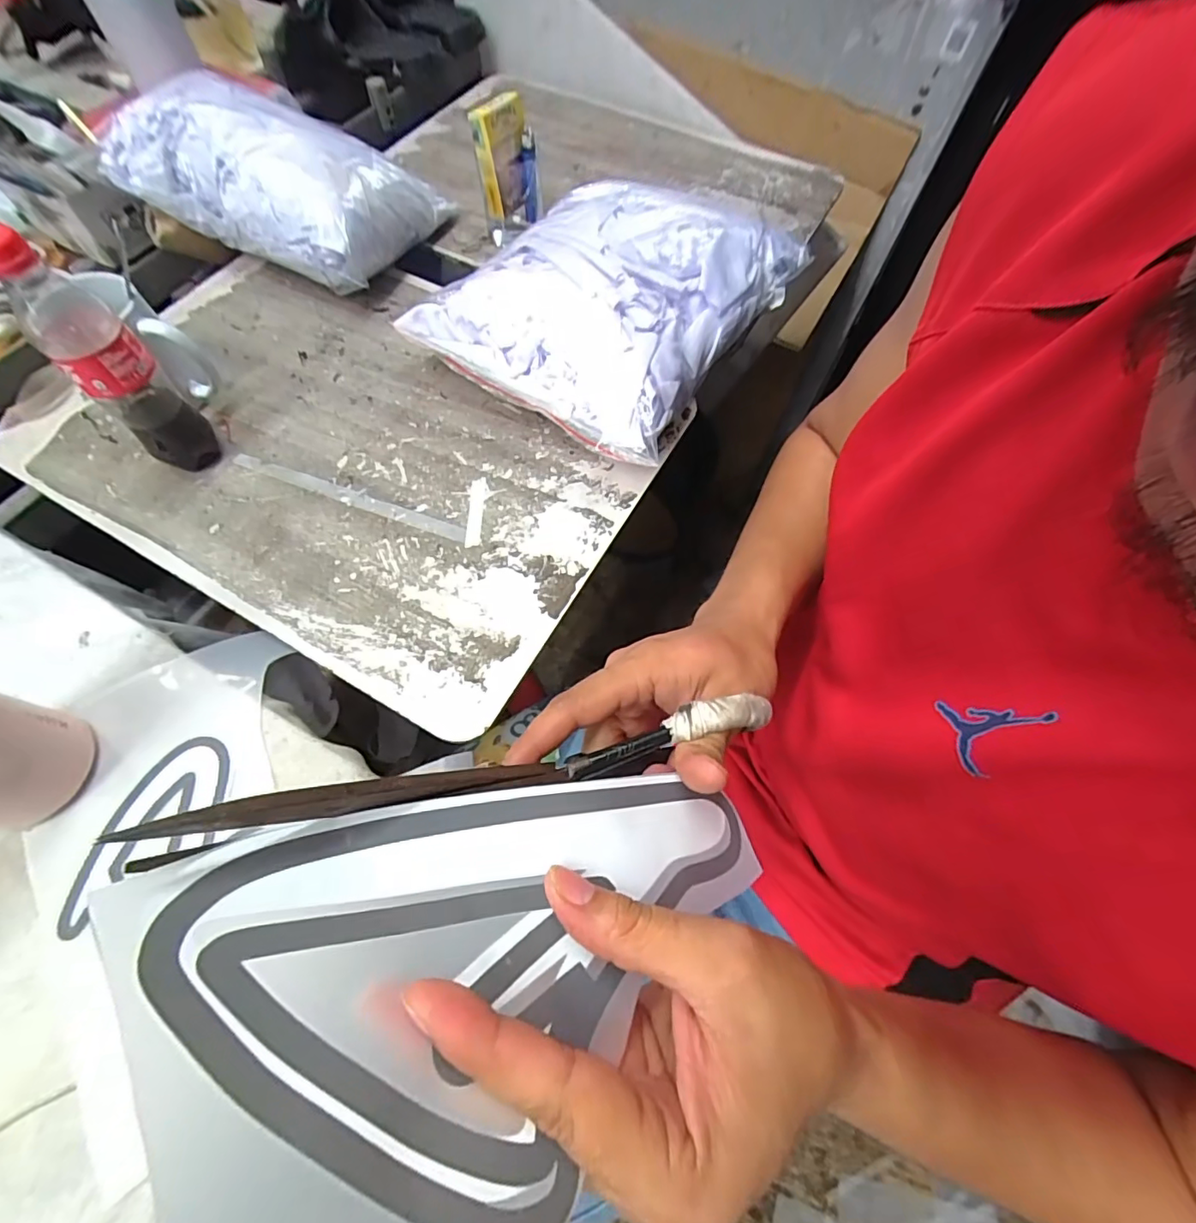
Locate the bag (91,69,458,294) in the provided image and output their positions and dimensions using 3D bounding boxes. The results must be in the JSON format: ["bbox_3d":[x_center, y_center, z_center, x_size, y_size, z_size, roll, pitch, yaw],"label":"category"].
[{"bbox_3d":[-0.335,-0.459,0.580,0.270,0.129,0.186,18,65,7],"label":"bag"}]

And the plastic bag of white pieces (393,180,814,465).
[{"bbox_3d":[0.020,-0.326,0.549,0.267,0.087,0.354,31,68,13],"label":"plastic bag of white pieces"}]

